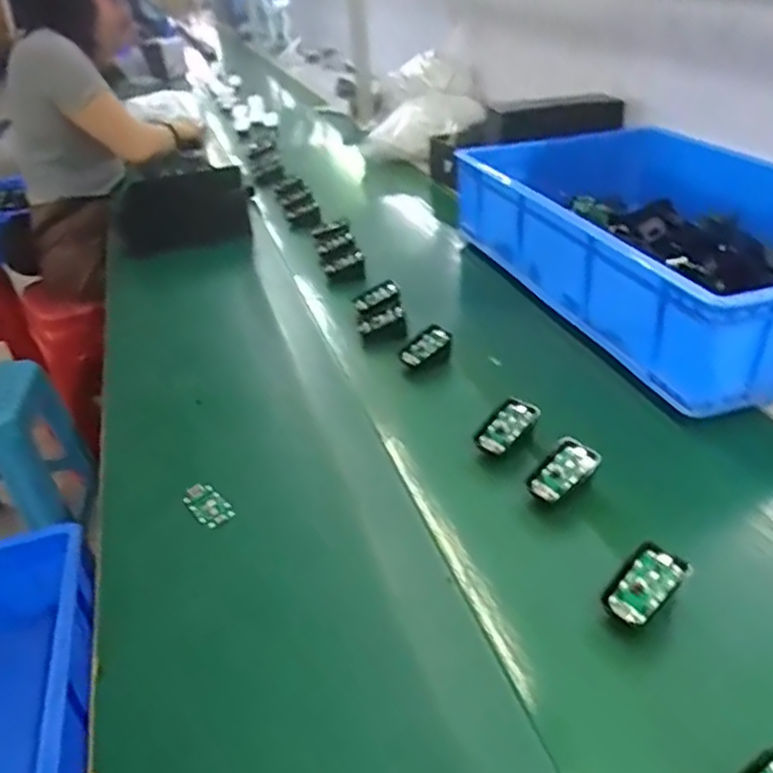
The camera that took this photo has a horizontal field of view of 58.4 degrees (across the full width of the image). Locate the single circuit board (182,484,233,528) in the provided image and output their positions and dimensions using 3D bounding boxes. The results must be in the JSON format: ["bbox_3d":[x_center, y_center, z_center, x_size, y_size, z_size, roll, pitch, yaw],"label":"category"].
[{"bbox_3d":[-0.179,0.119,0.691,0.050,0.005,0.031,42,58,18],"label":"single circuit board"}]

